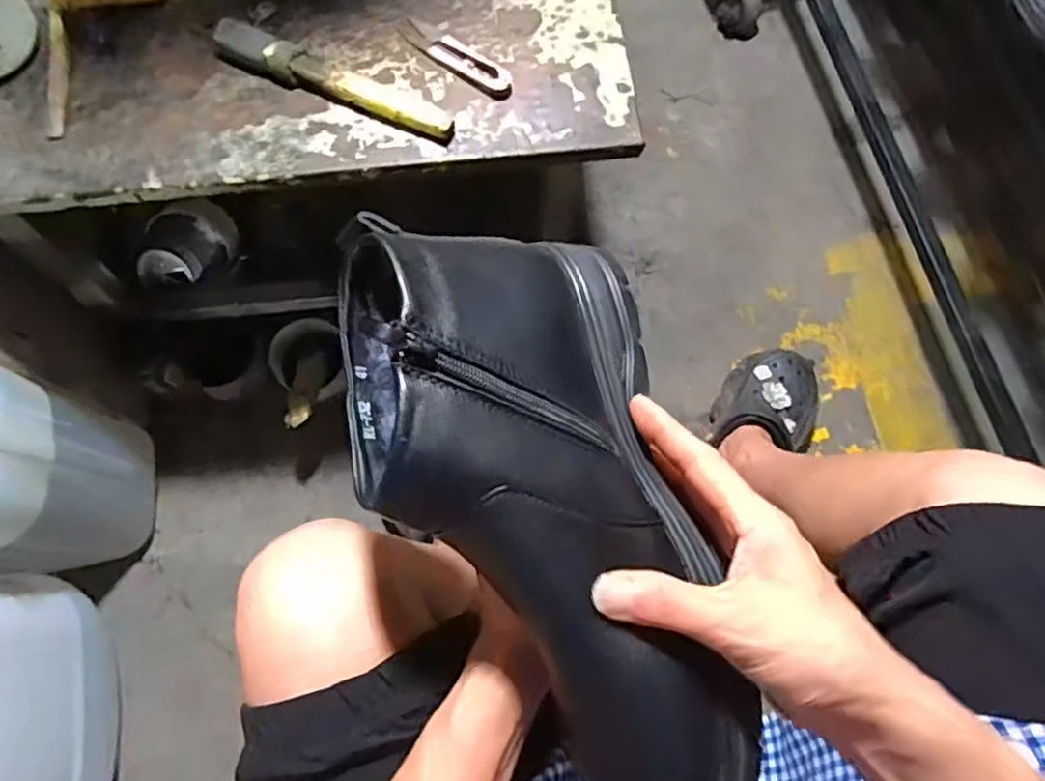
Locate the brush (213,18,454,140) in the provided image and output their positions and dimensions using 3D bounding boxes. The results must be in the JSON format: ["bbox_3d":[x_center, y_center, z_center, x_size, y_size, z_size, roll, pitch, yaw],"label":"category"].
[{"bbox_3d":[-0.135,-0.223,0.486,0.182,0.017,0.029,22,74,4],"label":"brush"}]

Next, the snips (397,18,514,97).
[{"bbox_3d":[-0.050,-0.251,0.503,0.101,0.009,0.026,36,75,8],"label":"snips"}]

